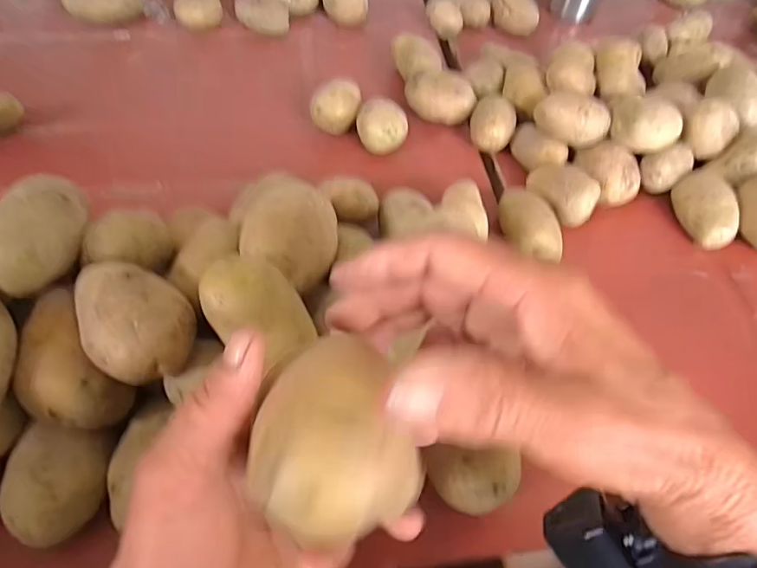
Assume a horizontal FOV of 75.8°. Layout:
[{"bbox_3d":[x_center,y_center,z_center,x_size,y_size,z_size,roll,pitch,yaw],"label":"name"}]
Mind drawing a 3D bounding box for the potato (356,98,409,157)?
[{"bbox_3d":[0.003,-0.160,0.510,0.051,0.045,0.050,5,56,-2],"label":"potato"}]

